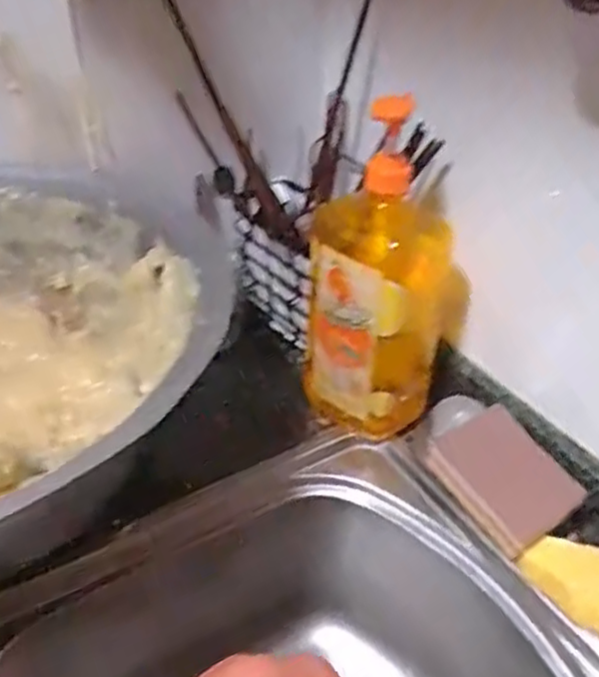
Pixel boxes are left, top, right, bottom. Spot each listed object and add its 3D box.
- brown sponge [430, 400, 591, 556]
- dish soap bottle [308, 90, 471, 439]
[{"bbox_3d":[0.154,0.105,0.524,0.074,0.017,0.102,-43,60,6],"label":"brown sponge"},{"bbox_3d":[0.074,-0.050,0.571,0.107,0.263,0.114,28,45,30],"label":"dish soap bottle"}]

